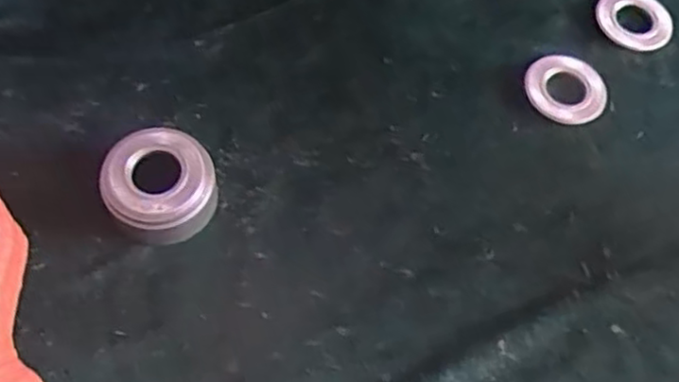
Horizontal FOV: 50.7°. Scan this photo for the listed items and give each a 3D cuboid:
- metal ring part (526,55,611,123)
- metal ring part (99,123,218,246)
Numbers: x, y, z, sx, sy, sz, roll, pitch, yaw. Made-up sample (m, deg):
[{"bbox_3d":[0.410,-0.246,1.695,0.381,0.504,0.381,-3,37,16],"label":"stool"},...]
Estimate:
[{"bbox_3d":[0.167,-0.075,0.528,0.060,0.012,0.055,2,64,-5],"label":"metal ring part"},{"bbox_3d":[-0.111,-0.004,0.446,0.065,0.037,0.062,2,64,-5],"label":"metal ring part"}]

